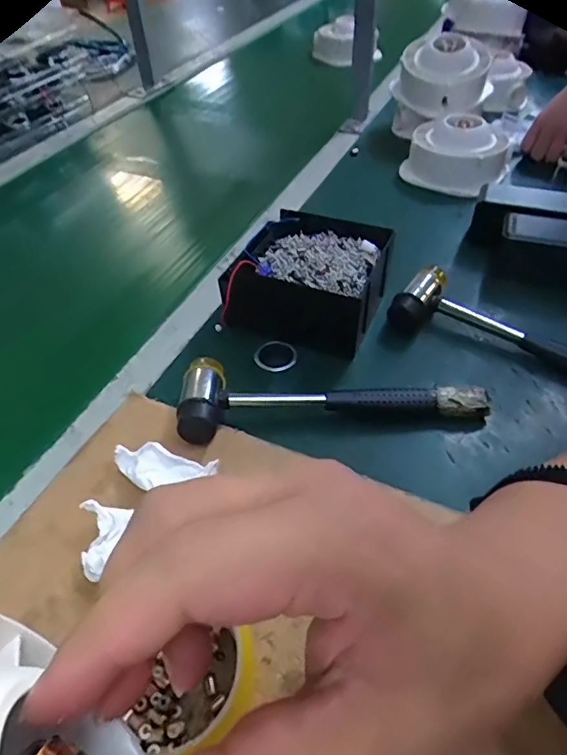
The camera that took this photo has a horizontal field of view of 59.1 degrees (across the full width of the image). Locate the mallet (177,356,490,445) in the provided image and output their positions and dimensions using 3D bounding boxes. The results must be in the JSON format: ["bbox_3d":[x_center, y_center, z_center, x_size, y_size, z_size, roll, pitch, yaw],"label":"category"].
[{"bbox_3d":[0.041,0.011,0.419,0.248,0.033,0.078,-3,47,-2],"label":"mallet"}]

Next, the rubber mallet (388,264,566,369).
[{"bbox_3d":[0.227,-0.031,0.462,0.257,0.036,0.081,28,53,24],"label":"rubber mallet"}]

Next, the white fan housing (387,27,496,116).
[{"bbox_3d":[0.246,-0.476,0.778,0.139,0.081,0.114,11,48,11],"label":"white fan housing"}]

